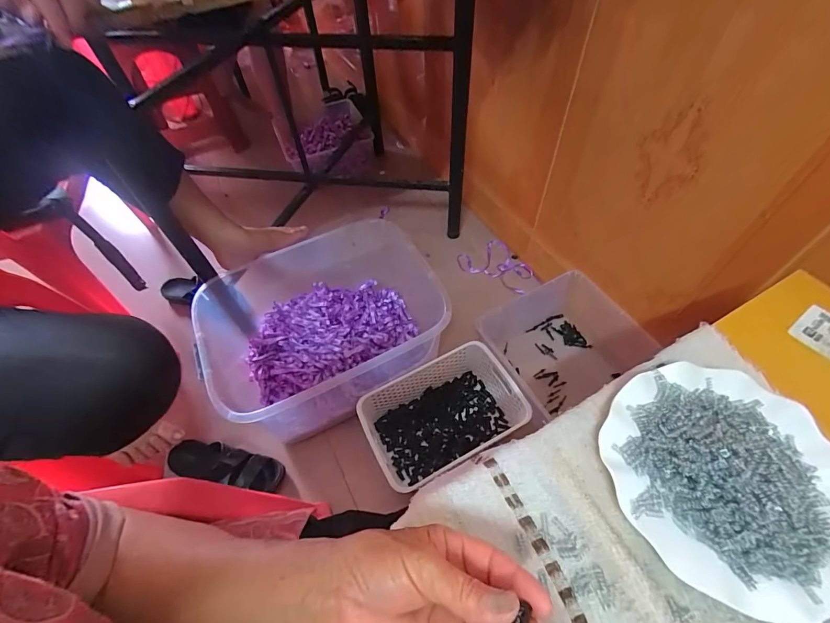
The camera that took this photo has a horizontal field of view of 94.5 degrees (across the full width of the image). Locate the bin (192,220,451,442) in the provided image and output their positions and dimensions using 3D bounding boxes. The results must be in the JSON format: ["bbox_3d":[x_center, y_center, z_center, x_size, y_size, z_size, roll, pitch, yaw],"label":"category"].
[{"bbox_3d":[-0.191,0.059,0.863,0.489,0.242,0.350,-22,57,-11],"label":"bin"}]

